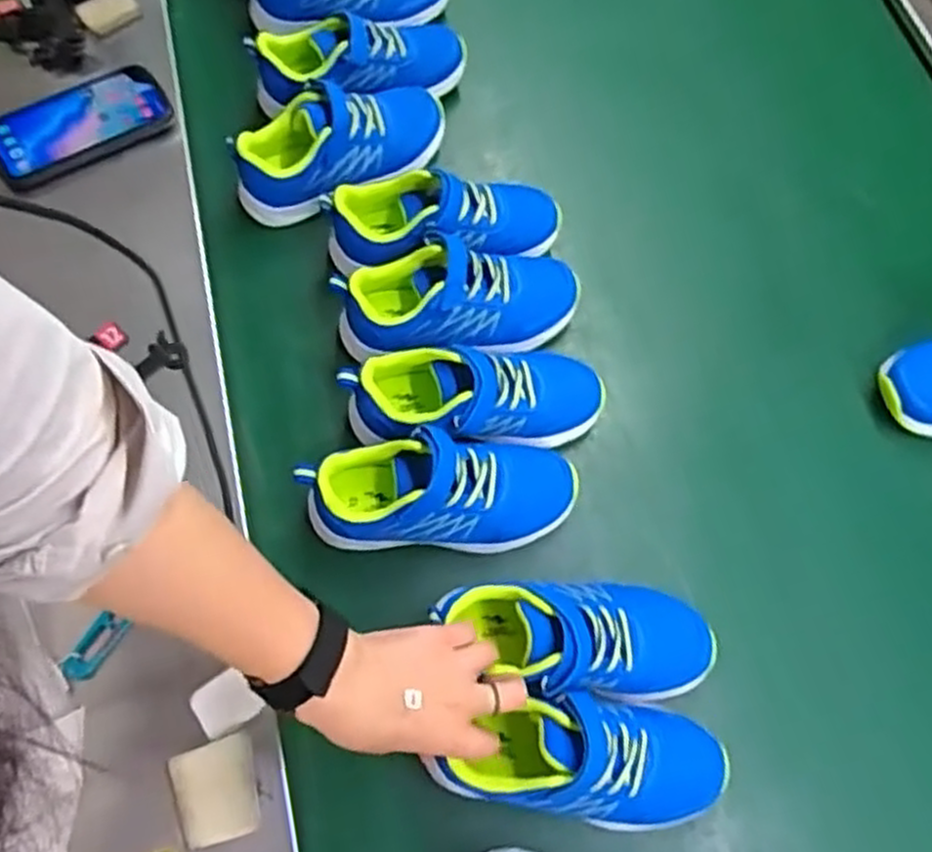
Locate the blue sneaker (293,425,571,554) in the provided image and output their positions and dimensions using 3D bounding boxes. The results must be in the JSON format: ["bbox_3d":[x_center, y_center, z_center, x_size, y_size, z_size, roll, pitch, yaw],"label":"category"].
[{"bbox_3d":[-0.019,0.048,0.581,0.211,0.074,0.079,-2,63,-3],"label":"blue sneaker"}]

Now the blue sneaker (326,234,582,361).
[{"bbox_3d":[-0.005,-0.106,0.651,0.205,0.074,0.080,-9,63,-7],"label":"blue sneaker"}]

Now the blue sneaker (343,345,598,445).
[{"bbox_3d":[0.008,-0.025,0.619,0.206,0.076,0.083,-10,64,-7],"label":"blue sneaker"}]

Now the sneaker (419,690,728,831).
[{"bbox_3d":[0.079,0.222,0.516,0.186,0.080,0.076,10,63,3],"label":"sneaker"}]

